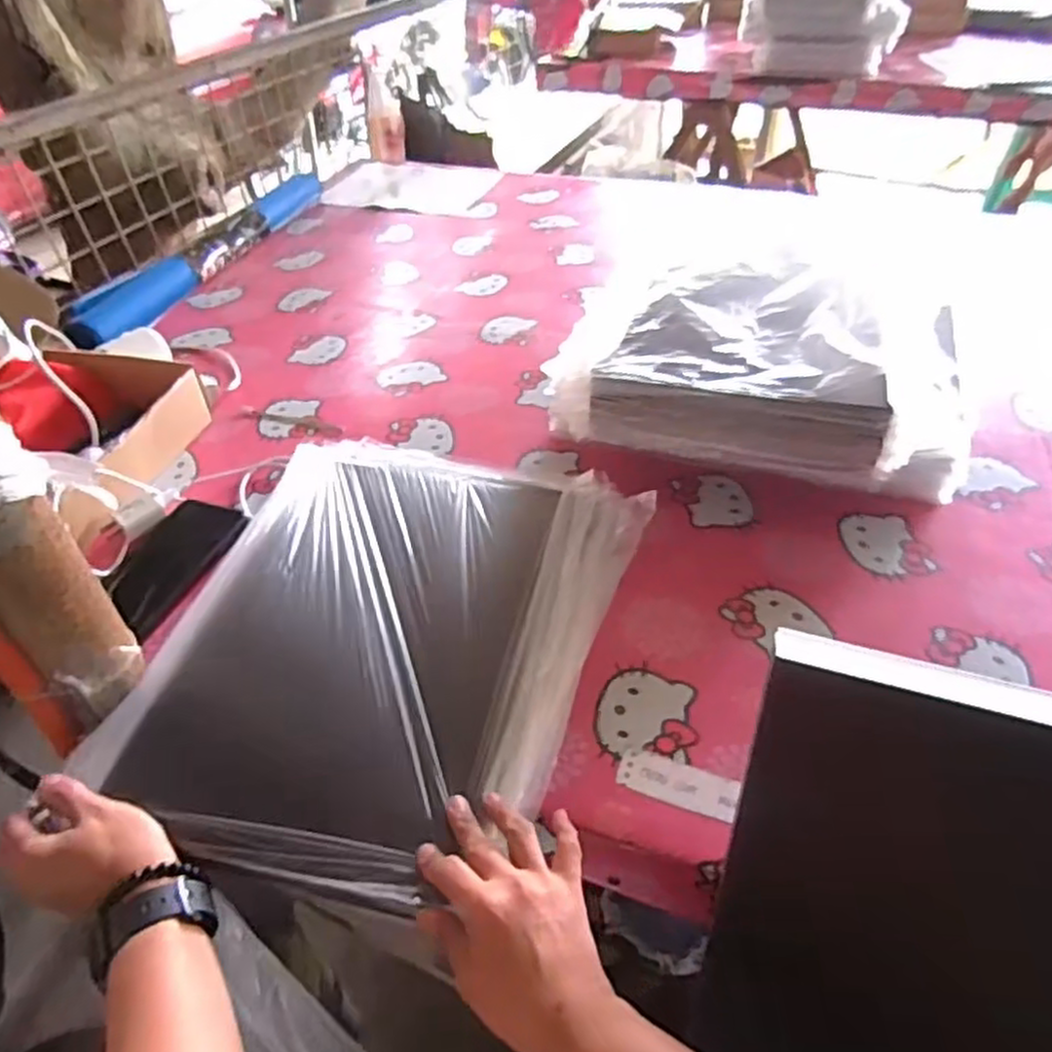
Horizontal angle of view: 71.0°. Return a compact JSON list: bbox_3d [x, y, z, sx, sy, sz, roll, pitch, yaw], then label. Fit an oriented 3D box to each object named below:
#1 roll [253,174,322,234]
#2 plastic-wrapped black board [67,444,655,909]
[{"bbox_3d":[-0.422,-0.578,1.313,0.038,0.050,0.207,8,44,11],"label":"roll"},{"bbox_3d":[-0.104,0.071,0.586,0.311,0.044,0.400,11,44,14],"label":"plastic-wrapped black board"}]

